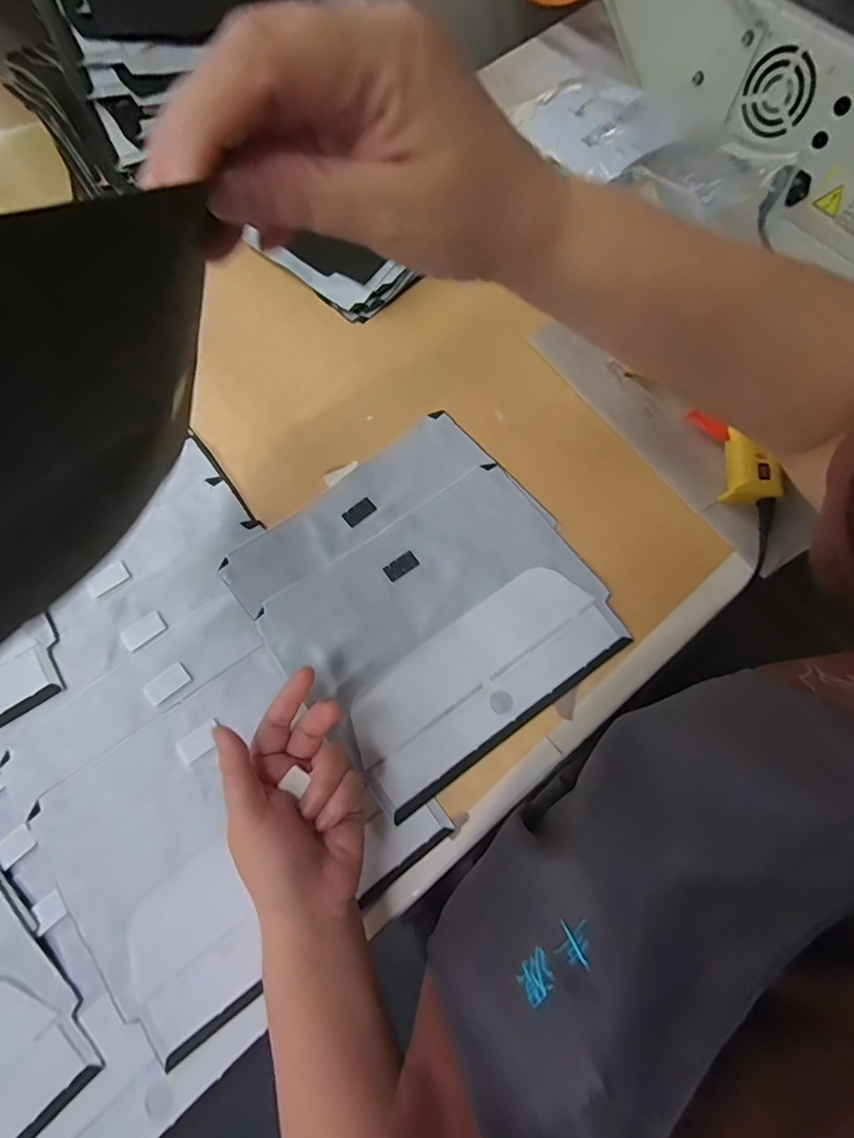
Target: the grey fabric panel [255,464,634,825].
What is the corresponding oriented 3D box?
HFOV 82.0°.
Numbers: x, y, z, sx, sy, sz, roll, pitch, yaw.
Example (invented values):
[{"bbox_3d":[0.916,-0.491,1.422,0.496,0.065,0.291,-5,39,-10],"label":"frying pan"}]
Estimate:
[{"bbox_3d":[0.017,0.044,0.407,0.243,0.011,0.195,-34,74,-11],"label":"grey fabric panel"}]

